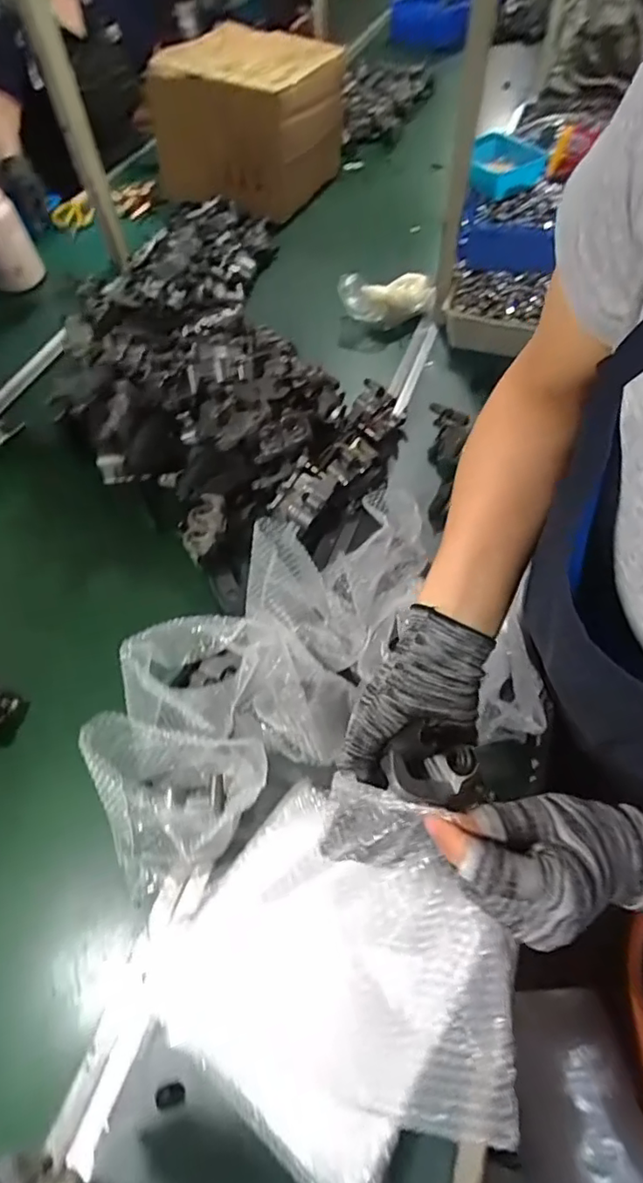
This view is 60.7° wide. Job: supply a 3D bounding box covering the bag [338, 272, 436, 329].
[{"bbox_3d":[0.123,-0.531,0.985,0.166,0.056,0.091,-23,59,-11],"label":"bag"}]

